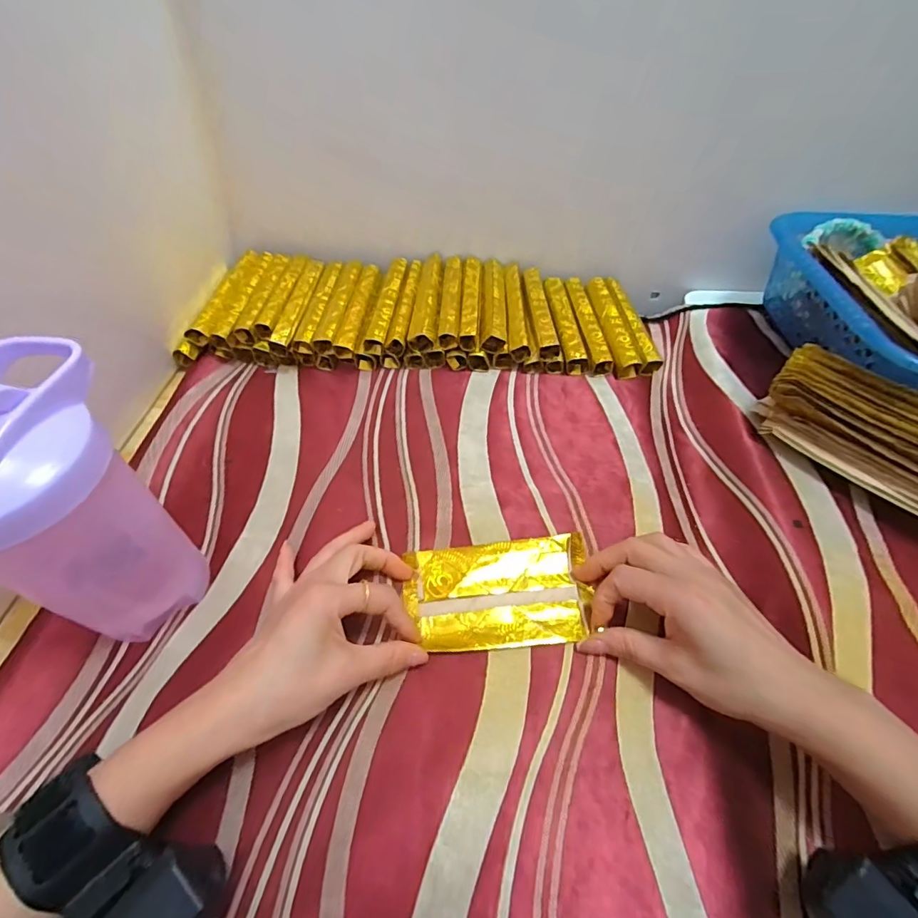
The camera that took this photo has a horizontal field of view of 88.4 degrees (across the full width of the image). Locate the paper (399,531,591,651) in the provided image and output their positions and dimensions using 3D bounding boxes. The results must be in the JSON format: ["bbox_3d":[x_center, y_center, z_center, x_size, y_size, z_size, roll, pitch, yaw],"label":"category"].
[{"bbox_3d":[0.027,0.089,0.320,0.122,0.012,0.074,-5,52,-2],"label":"paper"}]

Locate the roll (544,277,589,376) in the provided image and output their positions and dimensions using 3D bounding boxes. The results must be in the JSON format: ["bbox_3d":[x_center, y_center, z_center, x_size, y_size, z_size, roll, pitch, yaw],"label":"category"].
[{"bbox_3d":[0.108,-0.138,0.487,0.024,0.025,0.132,-5,52,-2],"label":"roll"}]

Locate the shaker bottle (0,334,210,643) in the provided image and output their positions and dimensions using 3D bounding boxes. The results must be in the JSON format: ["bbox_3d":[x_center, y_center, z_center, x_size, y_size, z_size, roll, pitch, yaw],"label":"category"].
[{"bbox_3d":[-0.209,0.028,0.264,0.091,0.181,0.098,32,60,24],"label":"shaker bottle"}]

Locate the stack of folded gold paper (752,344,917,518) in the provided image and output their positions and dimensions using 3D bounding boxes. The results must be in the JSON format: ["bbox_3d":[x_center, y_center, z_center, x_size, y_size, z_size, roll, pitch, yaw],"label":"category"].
[{"bbox_3d":[0.308,-0.015,0.349,0.051,0.070,0.158,-33,58,-21],"label":"stack of folded gold paper"}]

